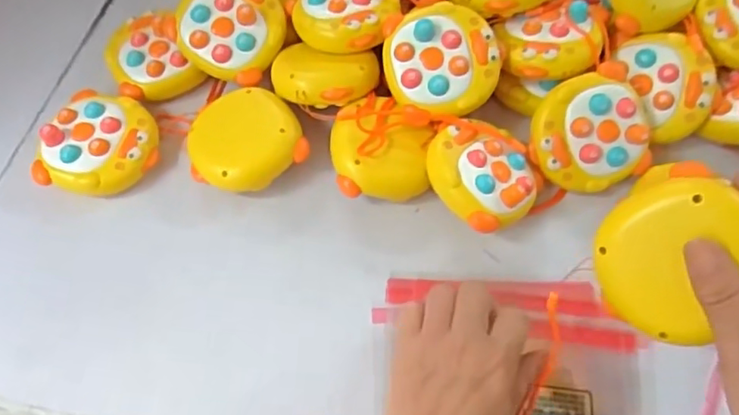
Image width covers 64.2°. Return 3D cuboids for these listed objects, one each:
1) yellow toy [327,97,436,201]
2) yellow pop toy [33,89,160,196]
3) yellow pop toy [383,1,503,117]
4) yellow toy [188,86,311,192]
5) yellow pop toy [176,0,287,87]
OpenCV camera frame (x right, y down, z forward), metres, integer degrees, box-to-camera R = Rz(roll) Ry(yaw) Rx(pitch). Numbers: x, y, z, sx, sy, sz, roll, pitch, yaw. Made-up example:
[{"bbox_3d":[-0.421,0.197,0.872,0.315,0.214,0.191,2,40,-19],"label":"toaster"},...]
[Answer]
[{"bbox_3d":[0.010,-0.044,0.448,0.075,0.040,0.077,0,63,0],"label":"yellow toy"},{"bbox_3d":[-0.206,-0.050,0.455,0.078,0.024,0.082,0,63,0],"label":"yellow pop toy"},{"bbox_3d":[0.054,-0.112,0.448,0.084,0.037,0.082,16,89,0],"label":"yellow pop toy"},{"bbox_3d":[-0.096,-0.053,0.457,0.086,0.025,0.076,-12,63,-6],"label":"yellow toy"},{"bbox_3d":[-0.114,-0.148,0.481,0.084,0.038,0.084,0,89,-9],"label":"yellow pop toy"}]

